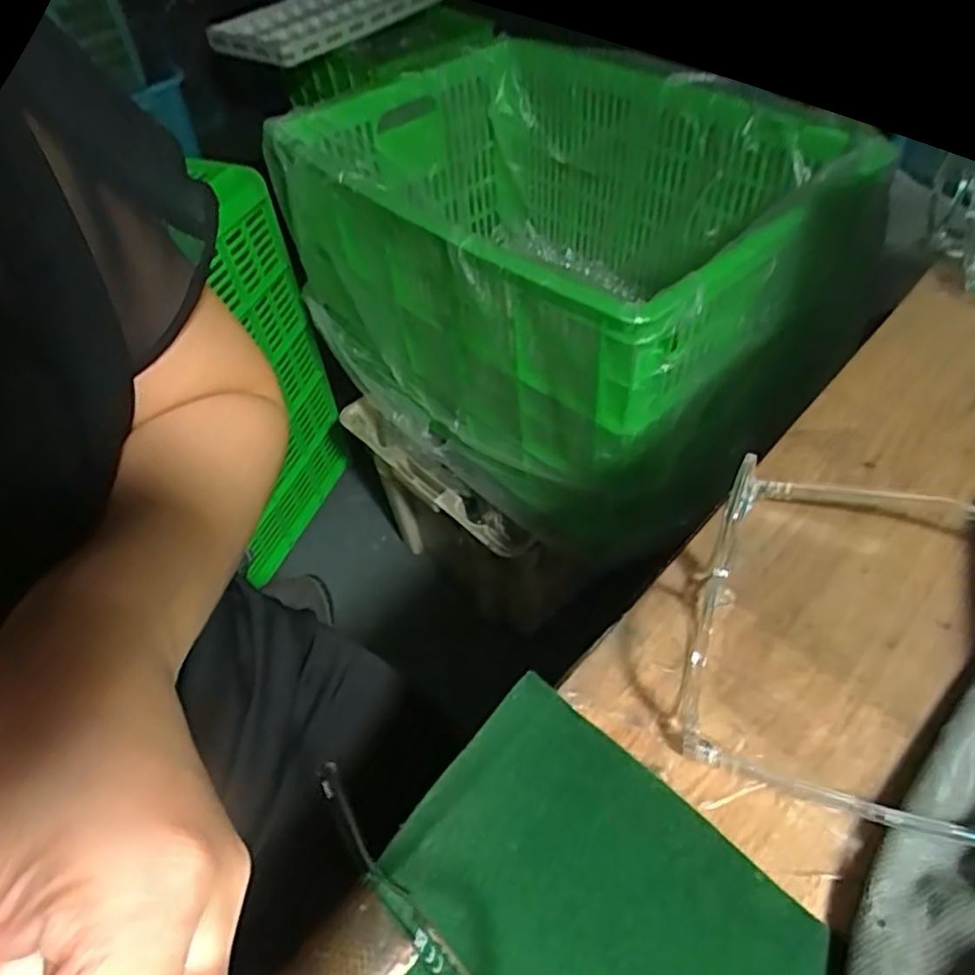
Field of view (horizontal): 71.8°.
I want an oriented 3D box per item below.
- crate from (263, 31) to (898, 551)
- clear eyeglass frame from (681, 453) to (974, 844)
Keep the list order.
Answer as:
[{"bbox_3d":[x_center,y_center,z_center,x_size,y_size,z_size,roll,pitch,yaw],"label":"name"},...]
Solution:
[{"bbox_3d":[0.068,-0.285,0.891,0.416,0.327,0.665,-38,57,-23],"label":"crate"},{"bbox_3d":[0.168,0.055,0.288,0.148,0.051,0.169,15,52,16],"label":"clear eyeglass frame"}]

